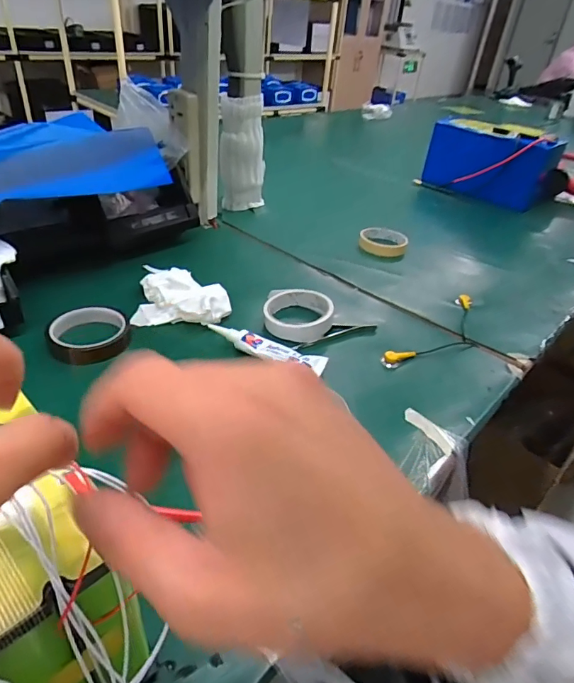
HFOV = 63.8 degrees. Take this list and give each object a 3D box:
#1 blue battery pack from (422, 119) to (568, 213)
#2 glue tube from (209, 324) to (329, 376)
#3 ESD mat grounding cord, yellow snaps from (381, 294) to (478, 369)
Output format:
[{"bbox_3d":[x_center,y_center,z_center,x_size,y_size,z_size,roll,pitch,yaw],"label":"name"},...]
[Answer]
[{"bbox_3d":[0.448,-0.401,1.023,0.141,0.138,0.264,-24,47,-35],"label":"blue battery pack"},{"bbox_3d":[-0.028,0.007,0.537,0.147,0.014,0.032,18,38,15],"label":"glue tube"},{"bbox_3d":[0.209,-0.010,0.602,0.068,0.014,0.207,33,44,31],"label":"ESD mat grounding cord, yellow snaps"}]

